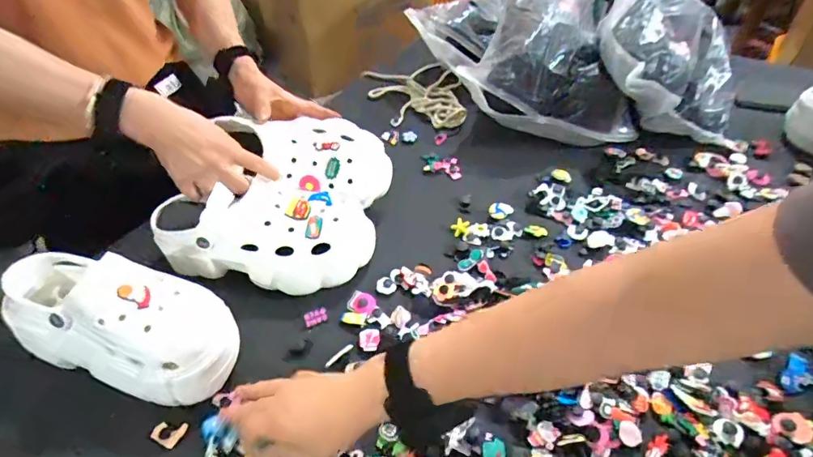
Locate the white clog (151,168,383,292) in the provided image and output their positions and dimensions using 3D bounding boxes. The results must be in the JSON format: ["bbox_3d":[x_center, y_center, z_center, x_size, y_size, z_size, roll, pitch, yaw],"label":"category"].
[{"bbox_3d":[-0.169,-0.003,0.574,0.255,0.106,0.125,6,45,11],"label":"white clog"}]

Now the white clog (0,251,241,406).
[{"bbox_3d":[-0.287,0.094,0.483,0.242,0.109,0.109,11,46,17],"label":"white clog"}]

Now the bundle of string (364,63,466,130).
[{"bbox_3d":[0.014,-0.252,0.866,0.154,0.028,0.247,-12,44,-7],"label":"bundle of string"}]

